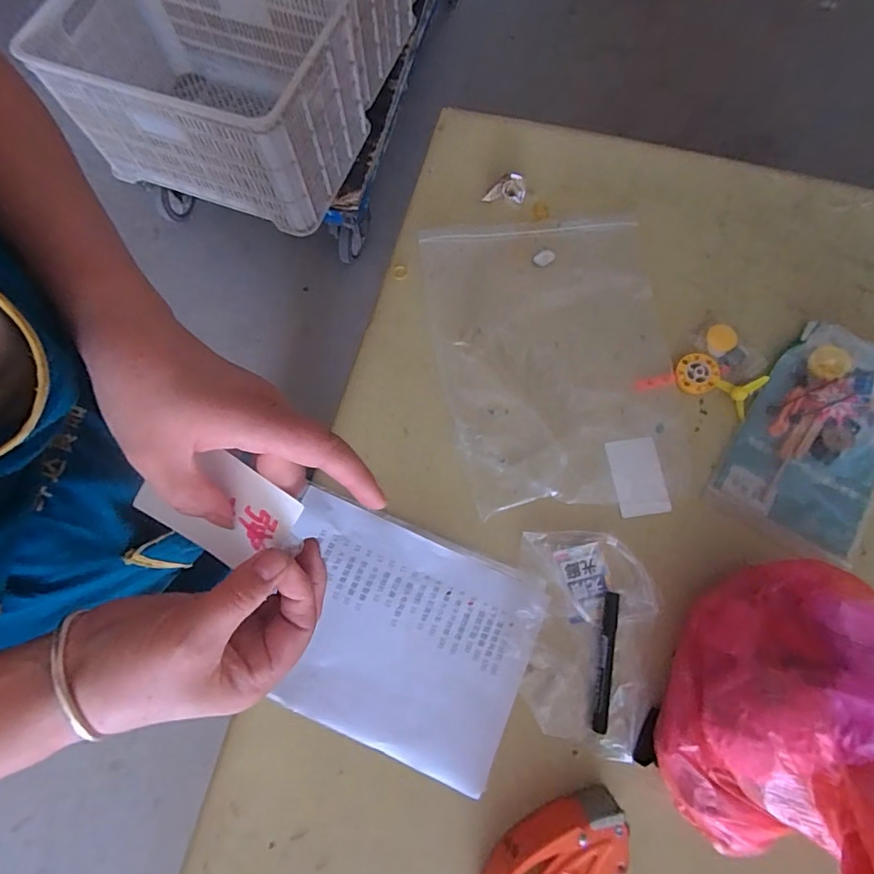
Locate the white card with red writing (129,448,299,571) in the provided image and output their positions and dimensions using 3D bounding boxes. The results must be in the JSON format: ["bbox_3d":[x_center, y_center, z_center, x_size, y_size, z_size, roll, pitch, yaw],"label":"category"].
[{"bbox_3d":[-0.126,0.040,0.282,0.085,0.004,0.060,33,104,2],"label":"white card with red writing"}]

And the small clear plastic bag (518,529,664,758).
[{"bbox_3d":[0.153,0.208,0.510,0.137,0.024,0.209,8,74,3],"label":"small clear plastic bag"}]

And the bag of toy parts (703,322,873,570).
[{"bbox_3d":[0.456,-0.007,0.581,0.165,0.021,0.279,30,76,9],"label":"bag of toy parts"}]

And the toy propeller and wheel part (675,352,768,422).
[{"bbox_3d":[0.337,-0.067,0.580,0.096,0.035,0.051,40,78,11],"label":"toy propeller and wheel part"}]

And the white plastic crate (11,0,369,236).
[{"bbox_3d":[-0.564,-0.856,1.205,0.672,0.312,0.446,18,75,6],"label":"white plastic crate"}]

